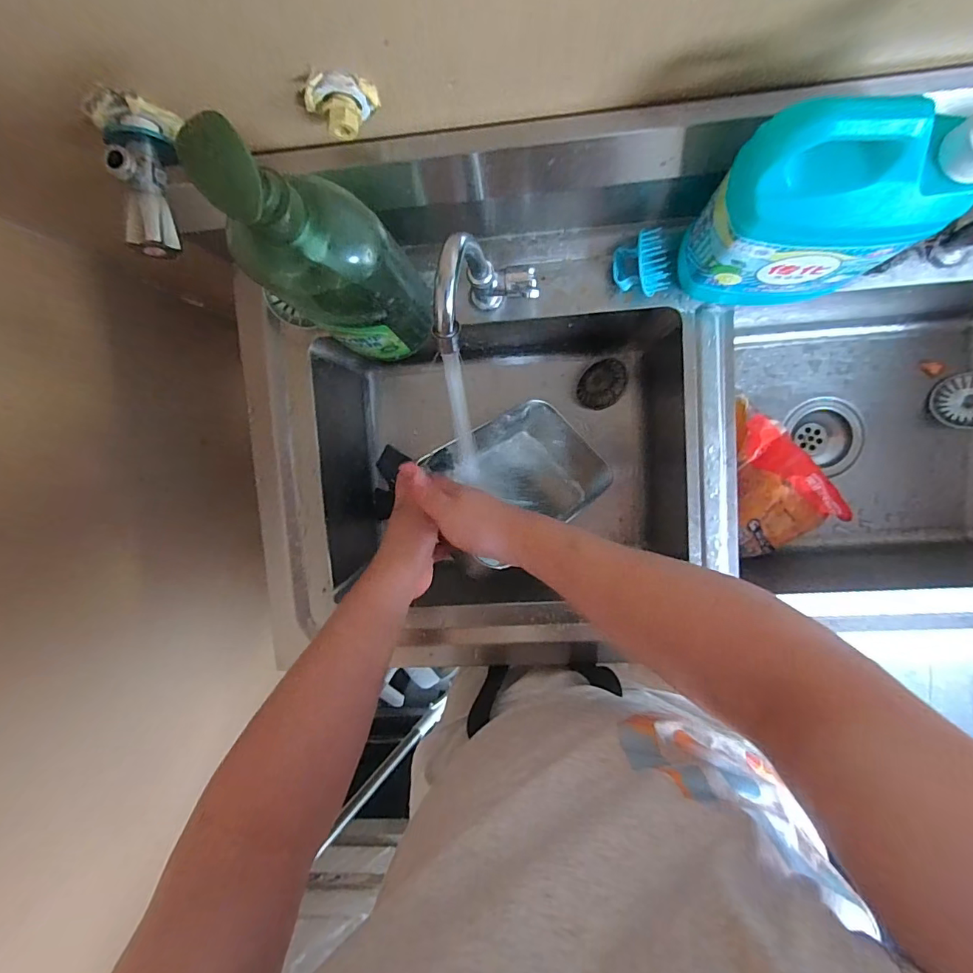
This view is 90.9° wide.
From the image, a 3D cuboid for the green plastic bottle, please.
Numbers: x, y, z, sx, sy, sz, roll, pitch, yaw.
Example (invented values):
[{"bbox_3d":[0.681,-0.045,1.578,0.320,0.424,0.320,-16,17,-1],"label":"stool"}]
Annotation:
[{"bbox_3d":[-0.109,-0.160,0.363,0.082,0.251,0.084,0,96,5],"label":"green plastic bottle"}]

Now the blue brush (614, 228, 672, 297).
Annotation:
[{"bbox_3d":[0.152,-0.216,0.471,0.050,0.033,0.052,-22,93,7],"label":"blue brush"}]

